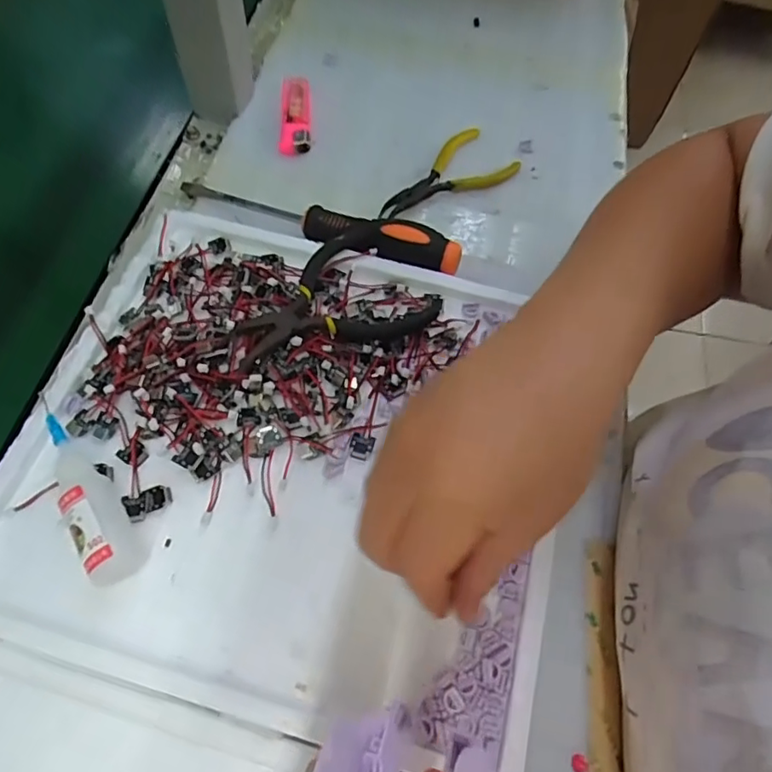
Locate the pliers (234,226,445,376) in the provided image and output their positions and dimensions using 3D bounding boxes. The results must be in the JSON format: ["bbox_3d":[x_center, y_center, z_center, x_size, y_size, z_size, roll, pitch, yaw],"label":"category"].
[{"bbox_3d":[-0.034,-0.055,0.330,0.113,0.017,0.077,-16,63,-11],"label":"pliers"}]

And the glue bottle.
[{"bbox_3d":[-0.145,0.047,0.271,0.021,0.025,0.096,-29,66,-17],"label":"glue bottle"}]

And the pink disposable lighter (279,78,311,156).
[{"bbox_3d":[-0.070,-0.207,0.431,0.023,0.015,0.071,-3,62,-4],"label":"pink disposable lighter"}]

